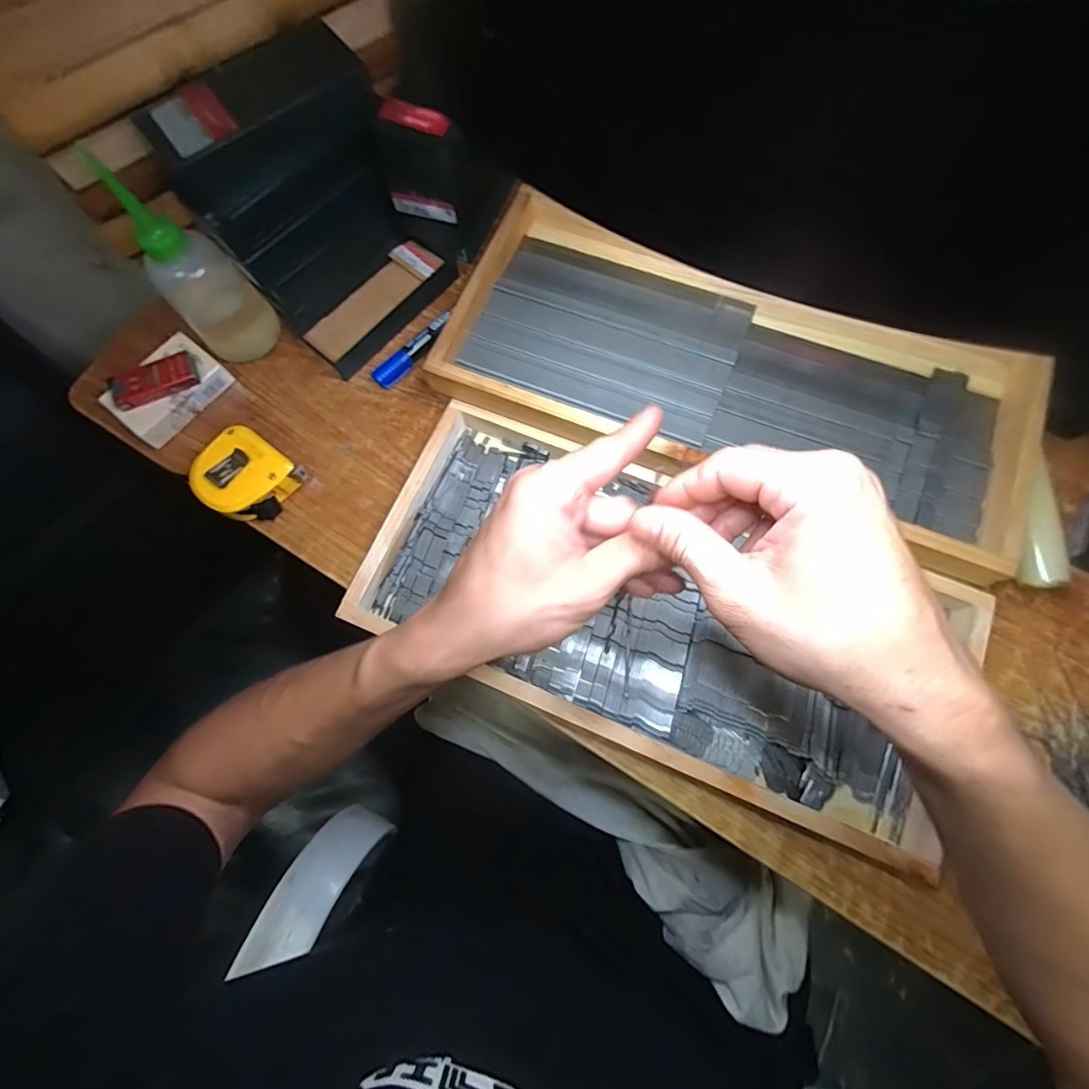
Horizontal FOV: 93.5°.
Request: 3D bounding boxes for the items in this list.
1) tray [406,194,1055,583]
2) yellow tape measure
[{"bbox_3d":[0.142,-0.131,0.395,0.422,0.032,0.204,24,76,8],"label":"tray"},{"bbox_3d":[-0.241,-0.053,0.415,0.067,0.034,0.064,33,78,10],"label":"yellow tape measure"}]

